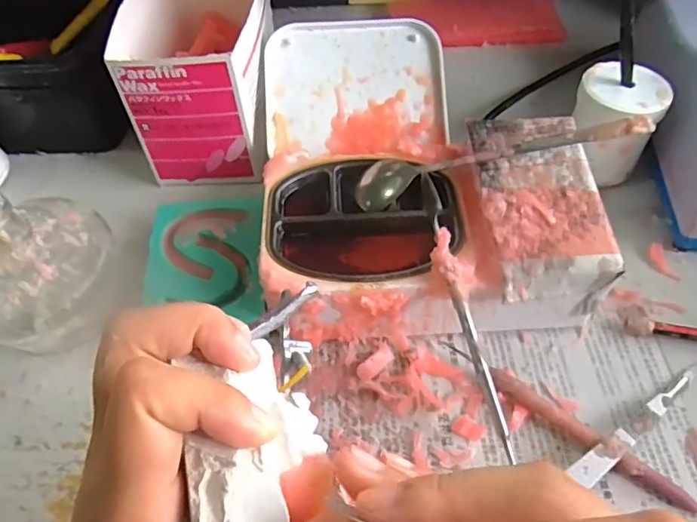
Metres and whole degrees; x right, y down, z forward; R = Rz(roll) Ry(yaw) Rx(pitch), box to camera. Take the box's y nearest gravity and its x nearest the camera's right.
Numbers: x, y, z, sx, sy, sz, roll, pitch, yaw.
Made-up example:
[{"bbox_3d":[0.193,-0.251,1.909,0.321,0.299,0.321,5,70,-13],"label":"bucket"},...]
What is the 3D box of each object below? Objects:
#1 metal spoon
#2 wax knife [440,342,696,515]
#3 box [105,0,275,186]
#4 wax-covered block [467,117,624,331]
[{"bbox_3d":[0.088,-0.056,0.330,0.170,0.019,0.038,-9,50,14],"label":"metal spoon"},{"bbox_3d":[0.122,0.090,0.288,0.170,0.016,0.013,31,61,23],"label":"wax knife"},{"bbox_3d":[-0.109,-0.158,0.430,0.095,0.094,0.184,-5,53,-1],"label":"box"},{"bbox_3d":[0.109,-0.019,0.337,0.069,0.073,0.122,-4,53,0],"label":"wax-covered block"}]

